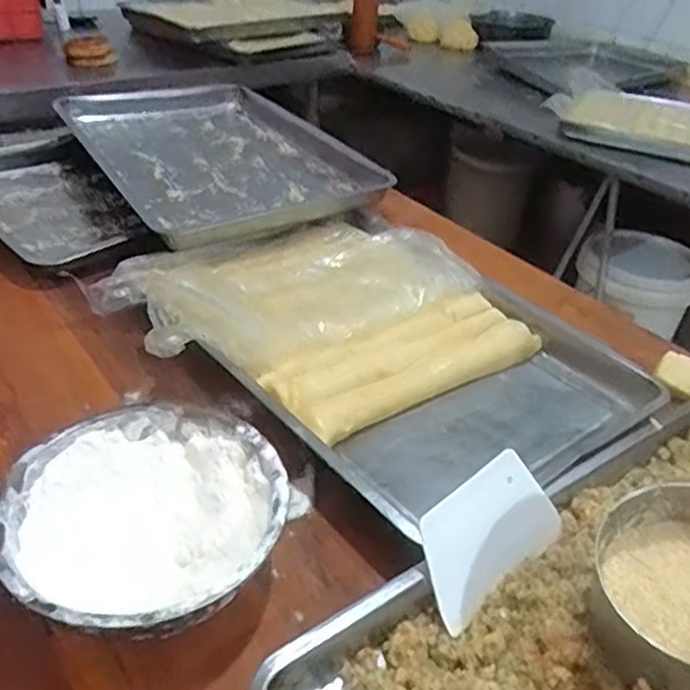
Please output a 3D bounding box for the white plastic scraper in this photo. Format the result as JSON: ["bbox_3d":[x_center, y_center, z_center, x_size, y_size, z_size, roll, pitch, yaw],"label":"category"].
[{"bbox_3d":[0.120,0.155,0.576,0.144,0.091,0.006,-29,6,-32],"label":"white plastic scraper"}]

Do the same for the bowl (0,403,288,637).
[{"bbox_3d":[-0.162,0.153,0.572,0.219,0.082,0.216,3,35,-2],"label":"bowl"}]

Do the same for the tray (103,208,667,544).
[{"bbox_3d":[0.032,-0.020,0.817,0.577,0.075,0.446,37,45,26],"label":"tray"}]

